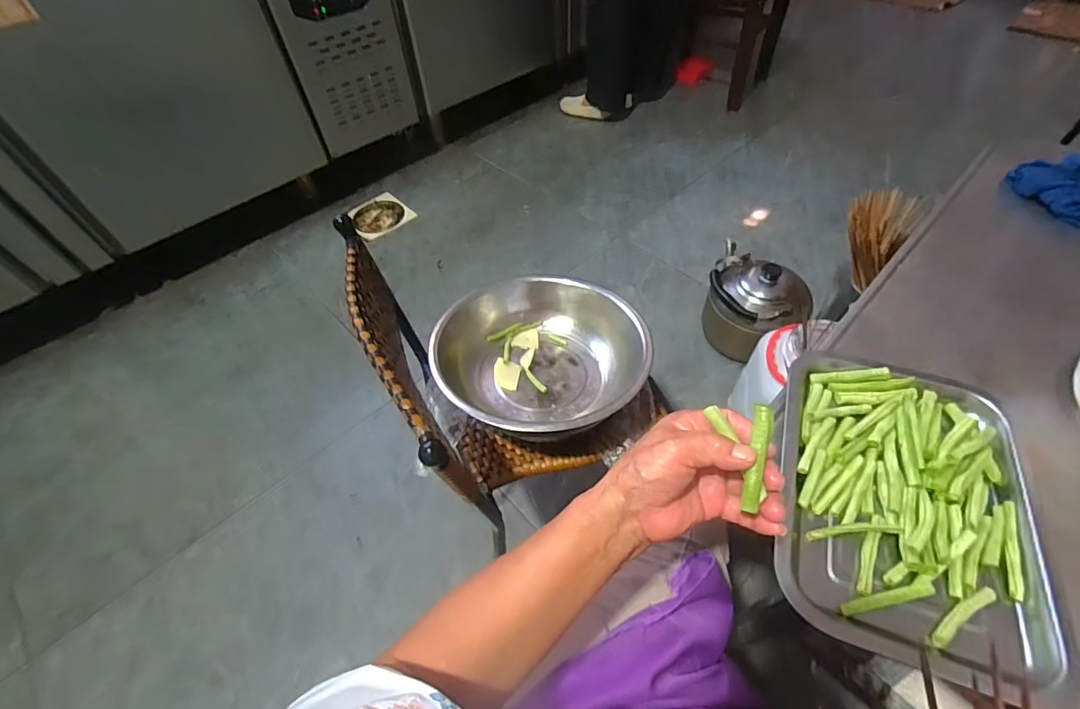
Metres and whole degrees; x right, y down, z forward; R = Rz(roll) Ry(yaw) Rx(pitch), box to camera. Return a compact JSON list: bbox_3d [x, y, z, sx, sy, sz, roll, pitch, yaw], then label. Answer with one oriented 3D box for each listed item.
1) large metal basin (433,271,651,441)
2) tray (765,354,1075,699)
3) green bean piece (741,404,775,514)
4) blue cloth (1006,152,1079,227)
[{"bbox_3d":[-0.004,0.009,0.661,0.286,0.101,0.262,-1,52,2],"label":"large metal basin"},{"bbox_3d":[0.291,0.114,0.381,0.179,0.028,0.244,13,54,14],"label":"tray"},{"bbox_3d":[0.140,0.065,0.300,0.012,0.005,0.065,9,81,11],"label":"green bean piece"},{"bbox_3d":[0.691,-0.224,0.608,0.127,0.040,0.121,-35,57,-21],"label":"blue cloth"}]

